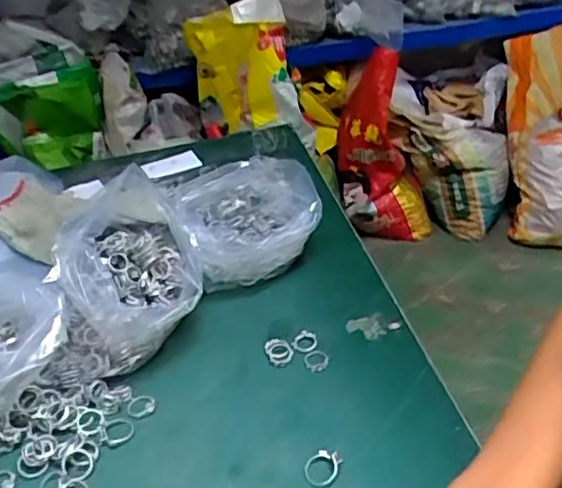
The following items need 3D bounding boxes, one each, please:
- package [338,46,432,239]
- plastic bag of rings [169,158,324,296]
[{"bbox_3d":[0.315,-0.257,1.894,0.285,0.594,0.175,0,33,8],"label":"package"},{"bbox_3d":[-0.037,-0.032,0.660,0.141,0.083,0.174,-13,34,-12],"label":"plastic bag of rings"}]

